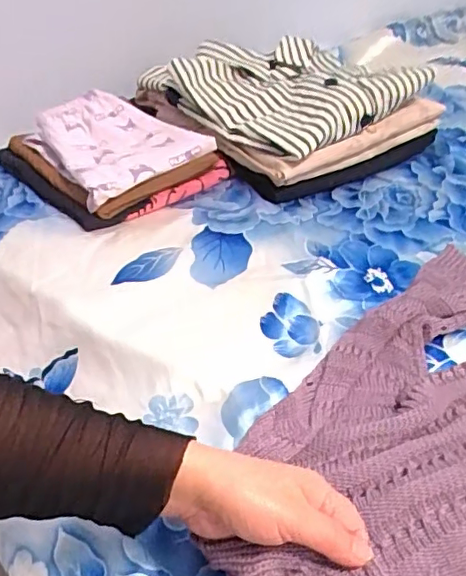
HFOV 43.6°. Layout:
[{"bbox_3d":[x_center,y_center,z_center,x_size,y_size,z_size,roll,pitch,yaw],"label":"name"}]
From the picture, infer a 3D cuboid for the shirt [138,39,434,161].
[{"bbox_3d":[0.072,-0.314,0.886,0.292,0.068,0.344,-25,46,-26],"label":"shirt"}]

